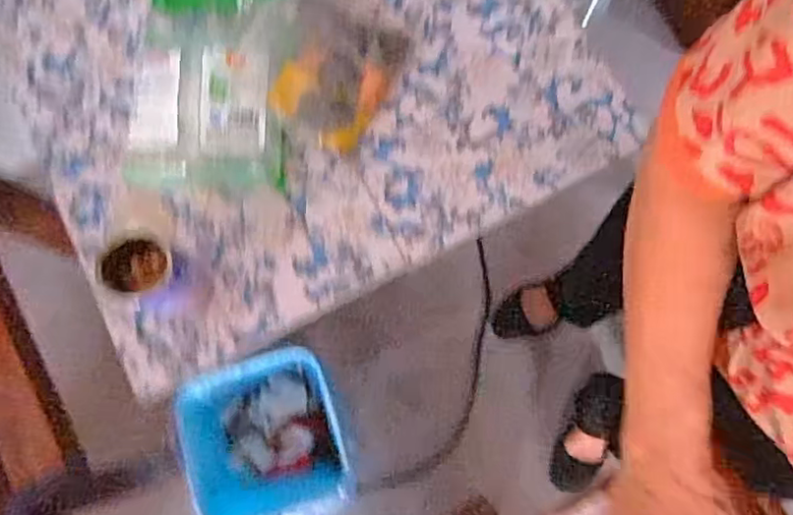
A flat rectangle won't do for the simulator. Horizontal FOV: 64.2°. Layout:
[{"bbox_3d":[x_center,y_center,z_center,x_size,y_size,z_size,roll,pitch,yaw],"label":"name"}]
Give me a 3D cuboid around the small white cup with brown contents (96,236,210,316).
[{"bbox_3d":[-0.213,0.020,0.577,0.059,0.117,0.057,0,78,0],"label":"small white cup with brown contents"}]

